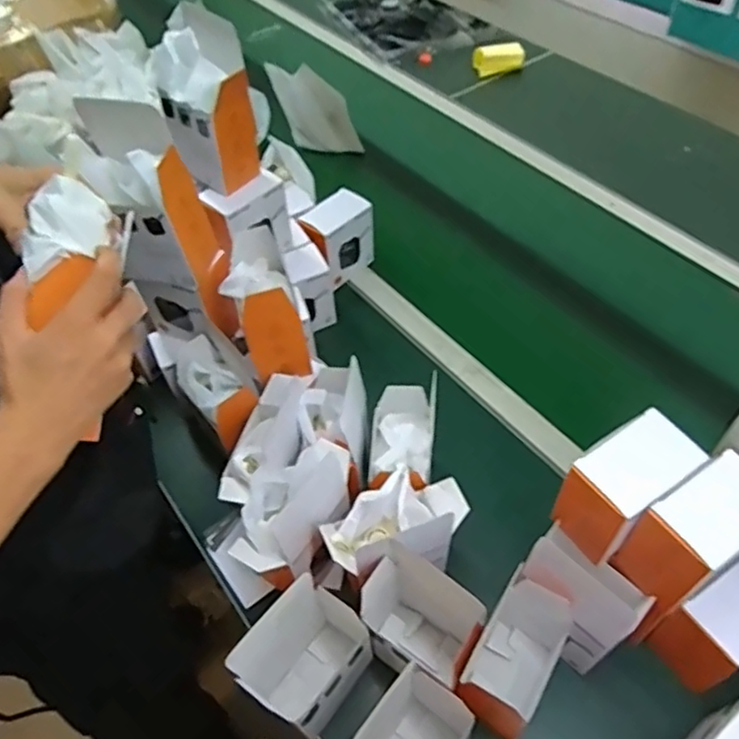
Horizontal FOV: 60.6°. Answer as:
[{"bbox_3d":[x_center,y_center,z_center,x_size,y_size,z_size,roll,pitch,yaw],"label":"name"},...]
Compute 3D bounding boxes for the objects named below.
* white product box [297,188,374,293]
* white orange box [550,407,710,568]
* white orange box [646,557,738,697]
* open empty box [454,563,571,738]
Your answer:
[{"bbox_3d":[-0.052,-0.199,0.980,0.067,0.114,0.117,36,61,28],"label":"white product box"},{"bbox_3d":[0.225,0.106,0.563,0.104,0.093,0.066,-31,55,-20],"label":"white orange box"},{"bbox_3d":[0.335,0.243,0.602,0.111,0.099,0.065,-27,54,-17],"label":"white orange box"},{"bbox_3d":[0.131,0.267,0.589,0.067,0.125,0.101,27,57,23],"label":"open empty box"}]

